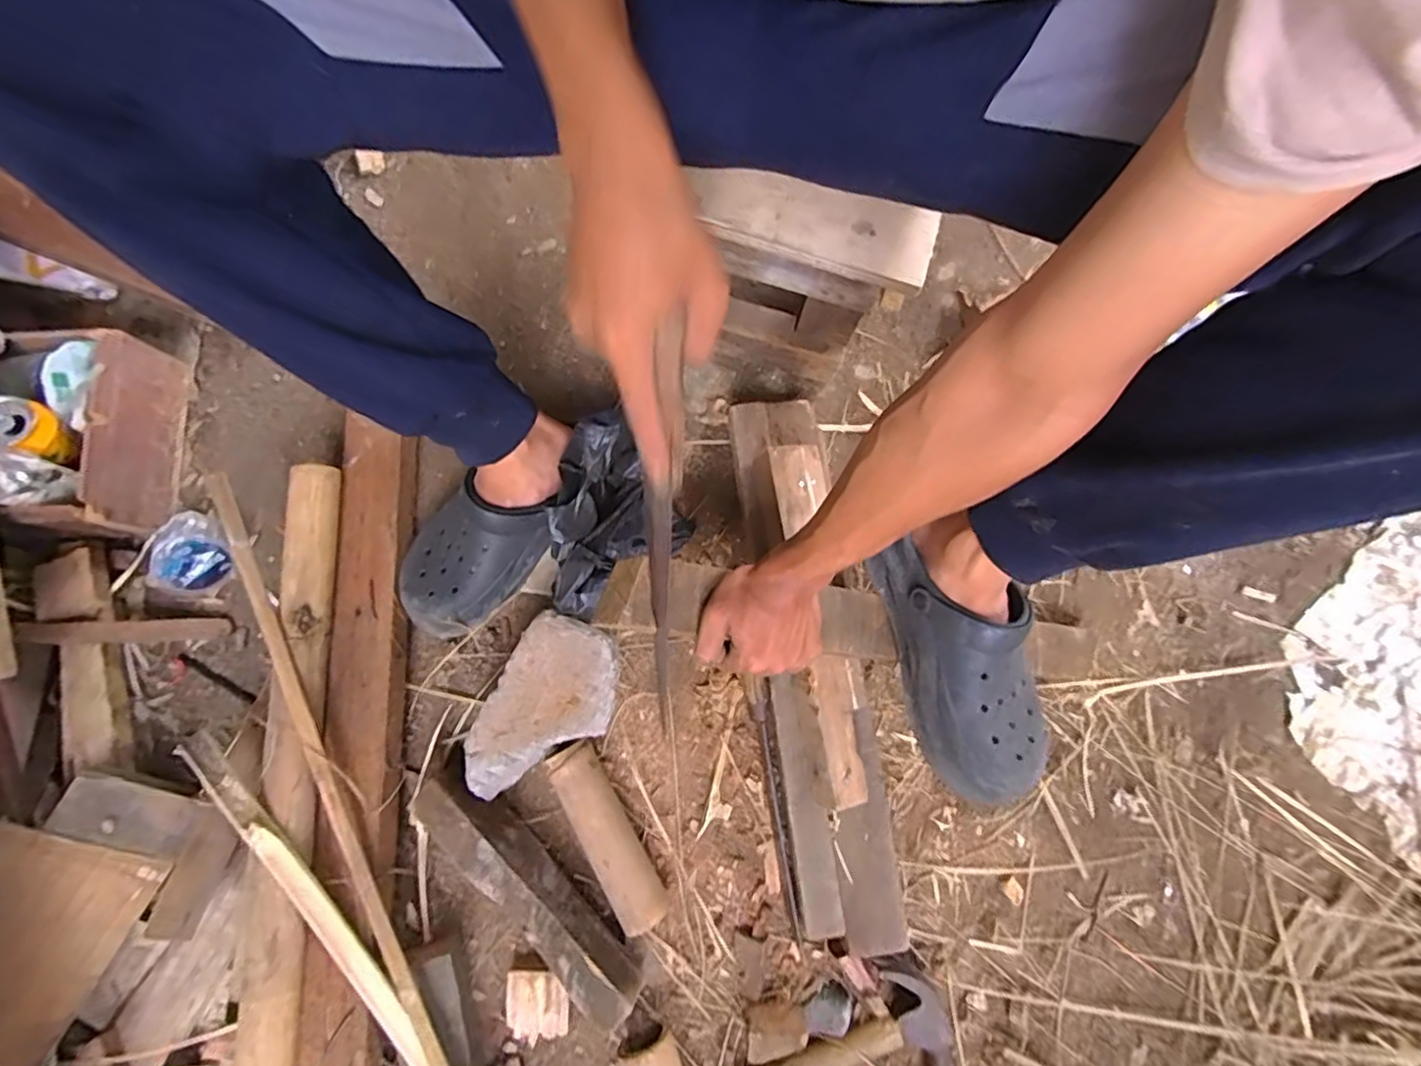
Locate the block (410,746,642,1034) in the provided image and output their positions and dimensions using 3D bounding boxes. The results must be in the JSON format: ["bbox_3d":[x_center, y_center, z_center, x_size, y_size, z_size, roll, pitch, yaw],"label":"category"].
[{"bbox_3d":[-0.181,0.337,0.592,0.061,0.067,0.284,-43,83,-8],"label":"block"}]

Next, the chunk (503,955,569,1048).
[{"bbox_3d":[-0.166,0.449,0.595,0.059,0.023,0.062,-2,80,-2],"label":"chunk"}]

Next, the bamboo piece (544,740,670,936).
[{"bbox_3d":[-0.102,0.293,0.605,0.050,0.053,0.177,-28,80,-6],"label":"bamboo piece"}]

